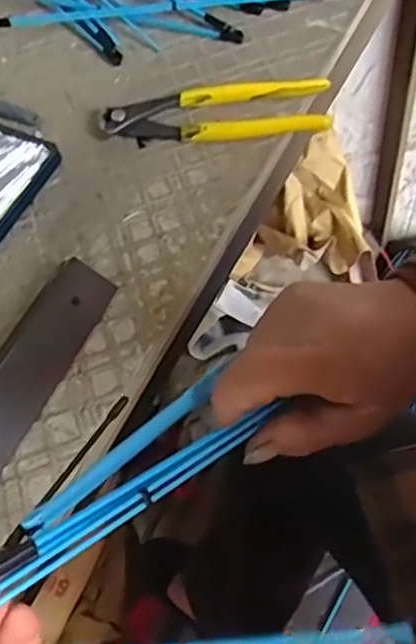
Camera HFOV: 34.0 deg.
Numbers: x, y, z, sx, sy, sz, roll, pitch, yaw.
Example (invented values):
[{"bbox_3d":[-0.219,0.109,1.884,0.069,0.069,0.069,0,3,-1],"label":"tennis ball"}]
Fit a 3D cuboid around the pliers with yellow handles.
[{"bbox_3d":[0.006,-0.152,0.495,0.161,0.022,0.046,-1,62,6],"label":"pliers with yellow handles"}]

